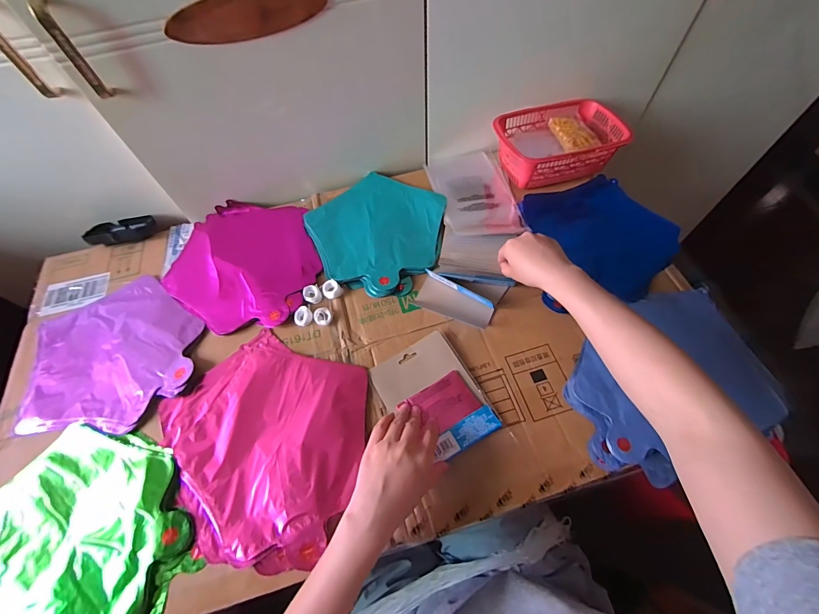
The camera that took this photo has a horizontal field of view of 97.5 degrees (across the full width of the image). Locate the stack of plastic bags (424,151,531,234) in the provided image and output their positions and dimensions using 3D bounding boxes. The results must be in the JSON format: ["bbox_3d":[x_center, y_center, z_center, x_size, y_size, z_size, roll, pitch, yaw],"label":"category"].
[{"bbox_3d":[0.115,-0.208,0.640,0.135,0.019,0.214,-7,57,-3],"label":"stack of plastic bags"}]

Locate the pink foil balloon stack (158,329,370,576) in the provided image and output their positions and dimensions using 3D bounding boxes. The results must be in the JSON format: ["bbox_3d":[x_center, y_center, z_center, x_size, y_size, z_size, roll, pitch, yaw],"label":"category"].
[{"bbox_3d":[-0.185,0.159,0.442,0.252,0.010,0.240,16,61,13],"label":"pink foil balloon stack"}]

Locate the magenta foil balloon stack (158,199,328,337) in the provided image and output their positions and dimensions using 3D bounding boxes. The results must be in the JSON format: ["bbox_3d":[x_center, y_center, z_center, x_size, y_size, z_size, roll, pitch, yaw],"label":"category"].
[{"bbox_3d":[-0.269,-0.078,0.587,0.245,0.010,0.244,6,60,7],"label":"magenta foil balloon stack"}]

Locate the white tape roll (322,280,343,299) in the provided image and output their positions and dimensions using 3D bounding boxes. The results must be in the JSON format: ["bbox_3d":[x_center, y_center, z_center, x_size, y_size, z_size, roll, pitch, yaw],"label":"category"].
[{"bbox_3d":[-0.118,-0.027,0.548,0.028,0.011,0.027,-2,59,3],"label":"white tape roll"}]

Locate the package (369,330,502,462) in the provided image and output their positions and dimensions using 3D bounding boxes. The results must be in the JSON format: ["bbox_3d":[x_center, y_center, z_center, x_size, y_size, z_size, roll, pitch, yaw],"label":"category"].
[{"bbox_3d":[0.032,0.116,0.472,0.116,0.013,0.151,-28,61,-12],"label":"package"}]

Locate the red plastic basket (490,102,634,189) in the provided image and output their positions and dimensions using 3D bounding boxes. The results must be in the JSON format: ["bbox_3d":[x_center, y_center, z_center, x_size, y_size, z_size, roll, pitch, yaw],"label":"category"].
[{"bbox_3d":[0.262,-0.296,0.649,0.218,0.073,0.143,-16,59,-5],"label":"red plastic basket"}]

